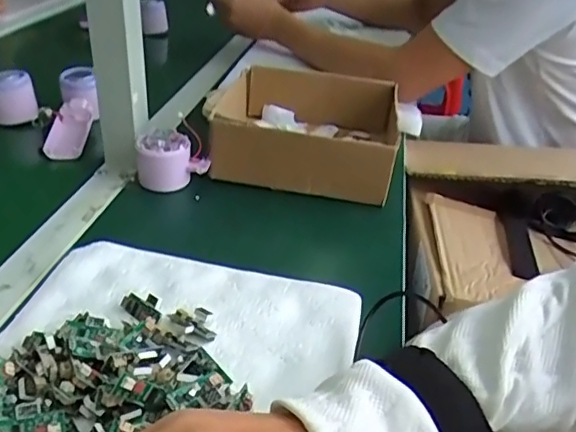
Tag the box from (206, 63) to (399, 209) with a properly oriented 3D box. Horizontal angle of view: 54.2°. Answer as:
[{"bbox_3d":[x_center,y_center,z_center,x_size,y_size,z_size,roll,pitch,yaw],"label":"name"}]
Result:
[{"bbox_3d":[0.021,-0.112,0.688,0.210,0.078,0.239,9,33,5],"label":"box"}]

